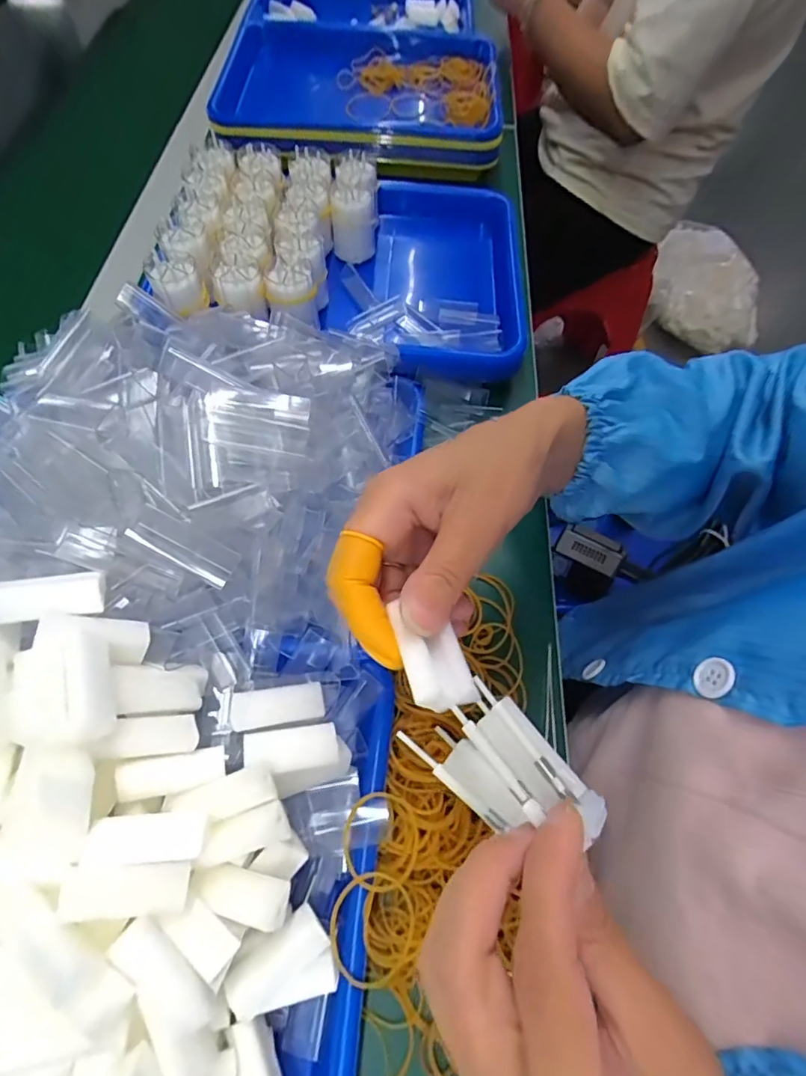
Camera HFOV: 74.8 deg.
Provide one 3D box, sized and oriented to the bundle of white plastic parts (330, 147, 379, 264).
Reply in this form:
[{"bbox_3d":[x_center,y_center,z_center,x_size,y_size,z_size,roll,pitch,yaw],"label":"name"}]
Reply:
[{"bbox_3d":[-0.045,-0.320,0.508,0.041,0.056,0.074,2,62,-1],"label":"bundle of white plastic parts"}]

